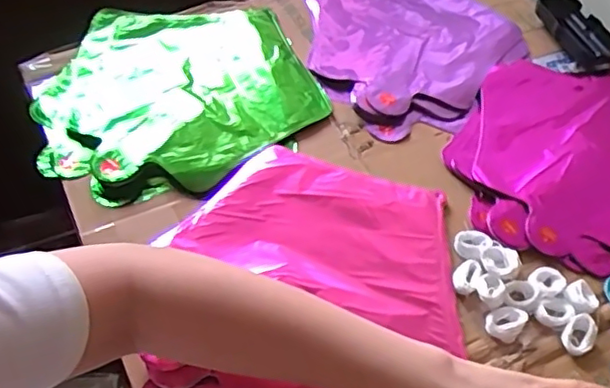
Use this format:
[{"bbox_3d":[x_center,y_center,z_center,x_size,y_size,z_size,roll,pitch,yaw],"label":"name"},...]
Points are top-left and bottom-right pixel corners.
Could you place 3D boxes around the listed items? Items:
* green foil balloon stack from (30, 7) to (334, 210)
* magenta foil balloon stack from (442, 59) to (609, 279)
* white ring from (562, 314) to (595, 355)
[{"bbox_3d":[-0.128,-0.107,0.598,0.260,0.017,0.249,-21,56,-17],"label":"green foil balloon stack"},{"bbox_3d":[0.255,-0.041,0.581,0.269,0.019,0.219,-30,59,-22],"label":"magenta foil balloon stack"},{"bbox_3d":[0.205,0.106,0.458,0.022,0.016,0.028,38,60,24],"label":"white ring"}]

